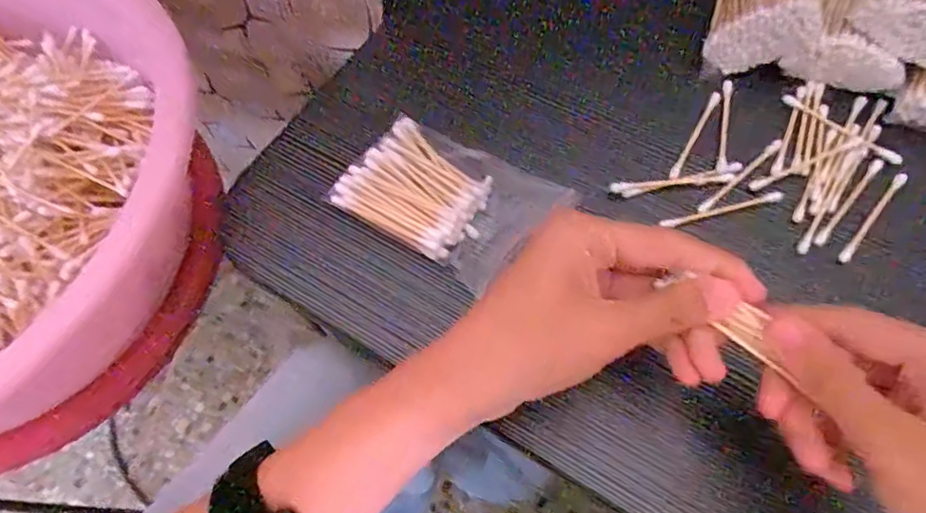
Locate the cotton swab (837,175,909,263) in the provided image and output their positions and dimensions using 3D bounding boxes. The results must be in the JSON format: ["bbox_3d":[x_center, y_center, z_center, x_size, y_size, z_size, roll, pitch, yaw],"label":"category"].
[{"bbox_3d":[0.217,-0.021,0.294,0.006,0.007,0.065,39,71,19],"label":"cotton swab"}]

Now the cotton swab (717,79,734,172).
[{"bbox_3d":[0.152,-0.077,0.324,0.006,0.004,0.068,14,65,9],"label":"cotton swab"}]

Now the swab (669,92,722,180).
[{"bbox_3d":[0.134,-0.071,0.321,0.005,0.004,0.068,29,69,15],"label":"swab"}]

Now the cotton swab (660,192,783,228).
[{"bbox_3d":[0.140,-0.026,0.300,0.067,0.004,0.006,-13,64,-4],"label":"cotton swab"}]

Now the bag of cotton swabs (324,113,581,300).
[{"bbox_3d":[-0.007,-0.035,0.306,0.109,0.011,0.075,30,69,16],"label":"bag of cotton swabs"}]

